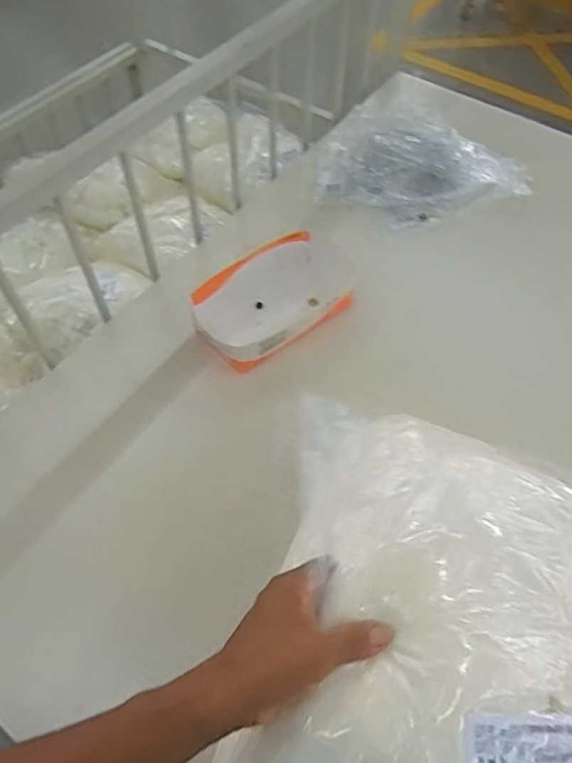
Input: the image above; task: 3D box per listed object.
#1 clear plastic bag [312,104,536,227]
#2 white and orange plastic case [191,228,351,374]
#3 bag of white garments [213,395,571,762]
[{"bbox_3d":[0.226,-0.357,0.939,0.328,0.024,0.258,22,60,13],"label":"clear plastic bag"},{"bbox_3d":[-0.007,-0.119,0.780,0.244,0.072,0.131,-33,63,-20],"label":"white and orange plastic case"},{"bbox_3d":[0.124,0.198,0.416,0.289,0.067,0.360,14,58,8],"label":"bag of white garments"}]

